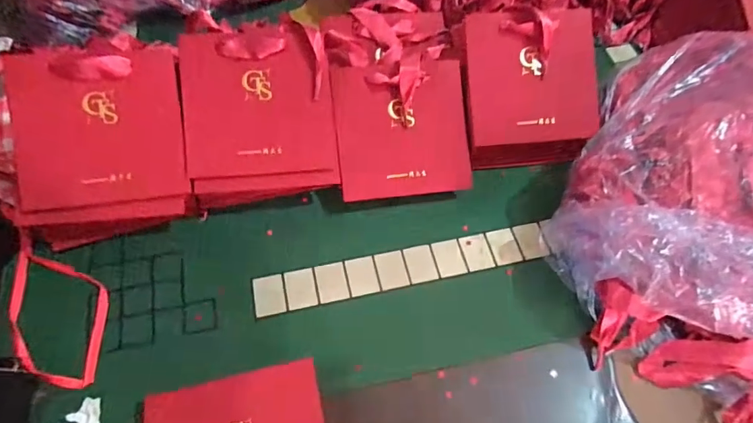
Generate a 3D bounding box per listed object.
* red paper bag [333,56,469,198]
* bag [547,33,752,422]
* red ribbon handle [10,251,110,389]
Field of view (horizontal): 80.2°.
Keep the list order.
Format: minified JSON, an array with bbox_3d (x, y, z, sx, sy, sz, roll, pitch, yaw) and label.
[{"bbox_3d":[0.028,-0.086,0.475,0.141,0.008,0.138,-6,94,-12],"label":"red paper bag"},{"bbox_3d":[0.339,-0.004,0.428,0.275,0.149,0.331,23,62,9],"label":"bag"},{"bbox_3d":[-0.297,0.098,0.412,0.088,0.017,0.124,-2,61,-5],"label":"red ribbon handle"}]

